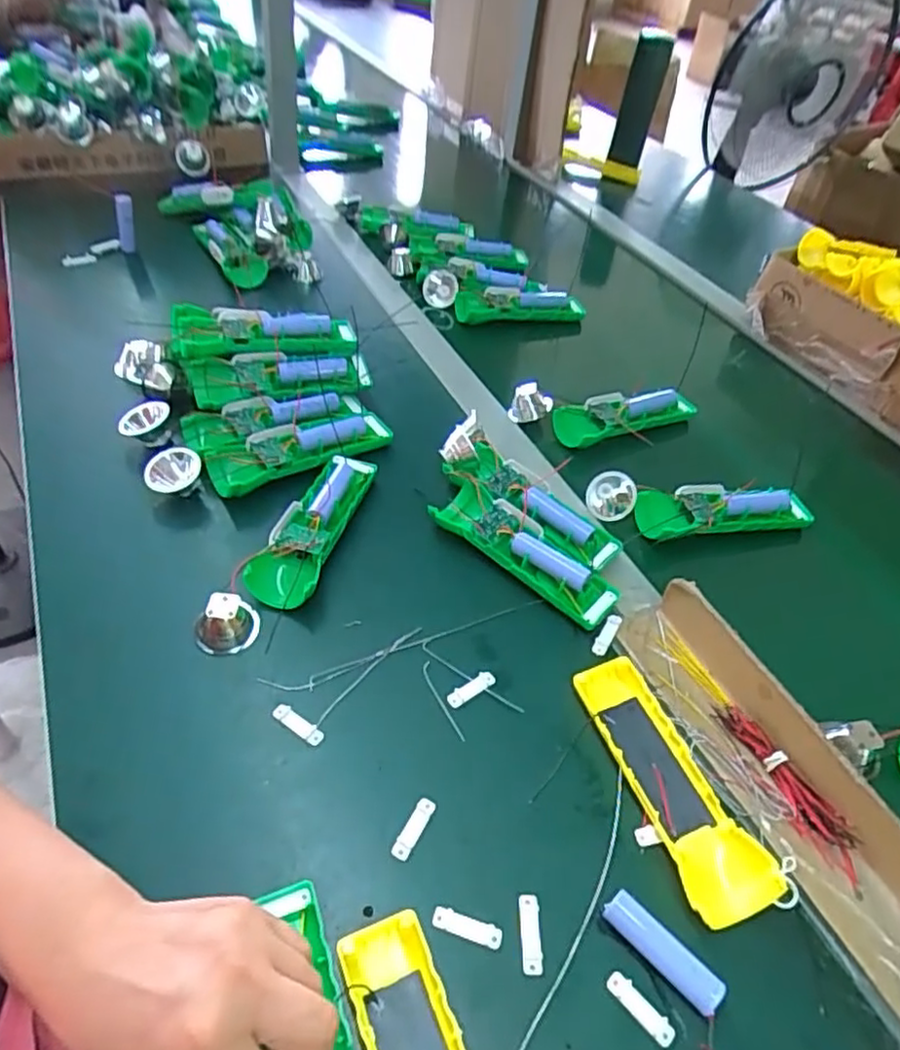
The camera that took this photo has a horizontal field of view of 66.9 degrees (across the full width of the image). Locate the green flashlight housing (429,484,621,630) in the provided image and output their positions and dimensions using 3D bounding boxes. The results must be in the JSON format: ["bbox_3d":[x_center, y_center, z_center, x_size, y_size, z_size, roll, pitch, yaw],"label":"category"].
[{"bbox_3d":[0.061,0.017,0.545,0.162,0.028,0.052,34,52,25],"label":"green flashlight housing"}]

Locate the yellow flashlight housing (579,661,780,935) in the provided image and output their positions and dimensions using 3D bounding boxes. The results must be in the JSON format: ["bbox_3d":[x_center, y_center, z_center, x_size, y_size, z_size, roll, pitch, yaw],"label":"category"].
[{"bbox_3d":[0.135,0.156,0.425,0.049,0.026,0.163,-11,48,-16],"label":"yellow flashlight housing"}]

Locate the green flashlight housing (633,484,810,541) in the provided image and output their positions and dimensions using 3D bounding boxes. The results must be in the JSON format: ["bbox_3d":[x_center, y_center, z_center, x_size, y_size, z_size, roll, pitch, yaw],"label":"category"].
[{"bbox_3d":[0.244,-0.016,0.613,0.167,0.026,0.051,-9,47,-14],"label":"green flashlight housing"}]

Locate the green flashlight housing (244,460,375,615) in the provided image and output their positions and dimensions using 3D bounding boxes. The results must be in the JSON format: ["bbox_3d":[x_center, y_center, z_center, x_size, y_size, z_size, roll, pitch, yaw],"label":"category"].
[{"bbox_3d":[-0.109,-0.004,0.549,0.055,0.034,0.163,12,46,5],"label":"green flashlight housing"}]

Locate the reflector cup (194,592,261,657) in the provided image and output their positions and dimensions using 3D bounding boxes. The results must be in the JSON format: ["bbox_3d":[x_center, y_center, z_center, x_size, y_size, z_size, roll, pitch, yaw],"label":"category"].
[{"bbox_3d":[-0.156,0.068,0.476,0.043,0.028,0.034,-14,49,-19],"label":"reflector cup"}]

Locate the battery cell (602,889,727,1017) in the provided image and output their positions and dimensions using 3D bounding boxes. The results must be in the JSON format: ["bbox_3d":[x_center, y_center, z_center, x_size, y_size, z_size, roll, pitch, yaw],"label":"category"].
[{"bbox_3d":[0.112,0.225,0.360,0.017,0.015,0.066,-33,57,-32],"label":"battery cell"}]

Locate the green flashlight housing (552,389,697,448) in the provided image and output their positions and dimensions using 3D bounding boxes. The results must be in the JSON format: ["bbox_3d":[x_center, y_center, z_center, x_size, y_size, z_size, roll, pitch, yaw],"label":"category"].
[{"bbox_3d":[0.183,-0.117,0.713,0.154,0.029,0.049,-19,51,-23],"label":"green flashlight housing"}]

